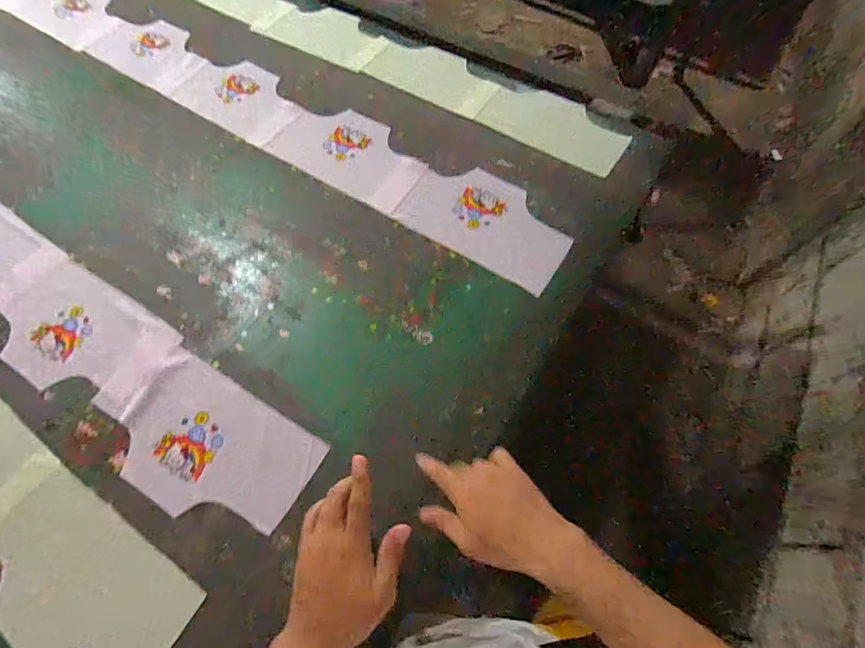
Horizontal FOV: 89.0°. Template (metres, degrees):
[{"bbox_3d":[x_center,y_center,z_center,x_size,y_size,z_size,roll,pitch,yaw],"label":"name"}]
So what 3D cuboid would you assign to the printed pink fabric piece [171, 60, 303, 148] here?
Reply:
[{"bbox_3d":[-0.379,-0.452,0.875,0.259,0.008,0.166,31,70,15],"label":"printed pink fabric piece"}]

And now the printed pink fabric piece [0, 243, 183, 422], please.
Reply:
[{"bbox_3d":[-0.540,0.010,0.661,0.338,0.010,0.163,29,70,14],"label":"printed pink fabric piece"}]

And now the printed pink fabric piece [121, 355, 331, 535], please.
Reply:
[{"bbox_3d":[-0.290,0.164,0.581,0.262,0.007,0.163,29,65,11],"label":"printed pink fabric piece"}]

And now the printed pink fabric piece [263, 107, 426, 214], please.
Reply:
[{"bbox_3d":[-0.149,-0.315,0.800,0.288,0.004,0.162,30,70,14],"label":"printed pink fabric piece"}]

